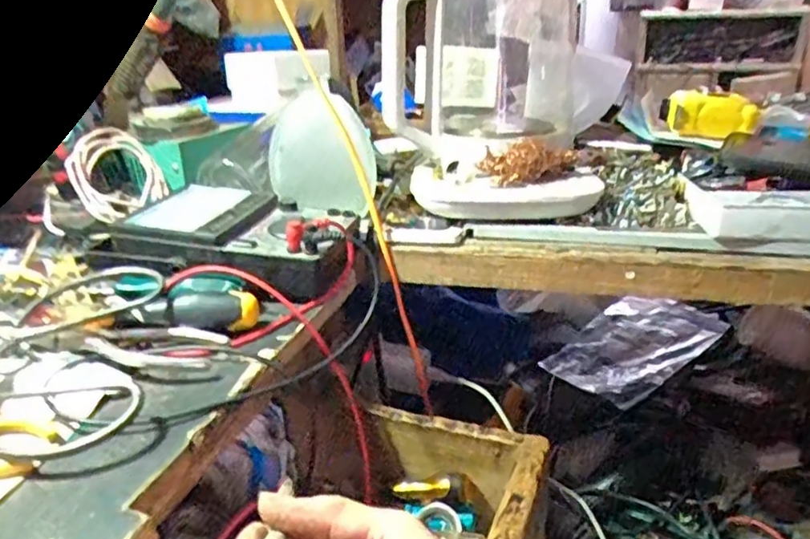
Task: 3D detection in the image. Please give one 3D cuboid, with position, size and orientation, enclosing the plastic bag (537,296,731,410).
[{"bbox_3d":[0.295,0.097,0.821,0.200,0.017,0.128,-31,40,-19],"label":"plastic bag"}]

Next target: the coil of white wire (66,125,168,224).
[{"bbox_3d":[-0.272,-0.086,0.583,0.025,0.081,0.081,-22,17,36],"label":"coil of white wire"}]

